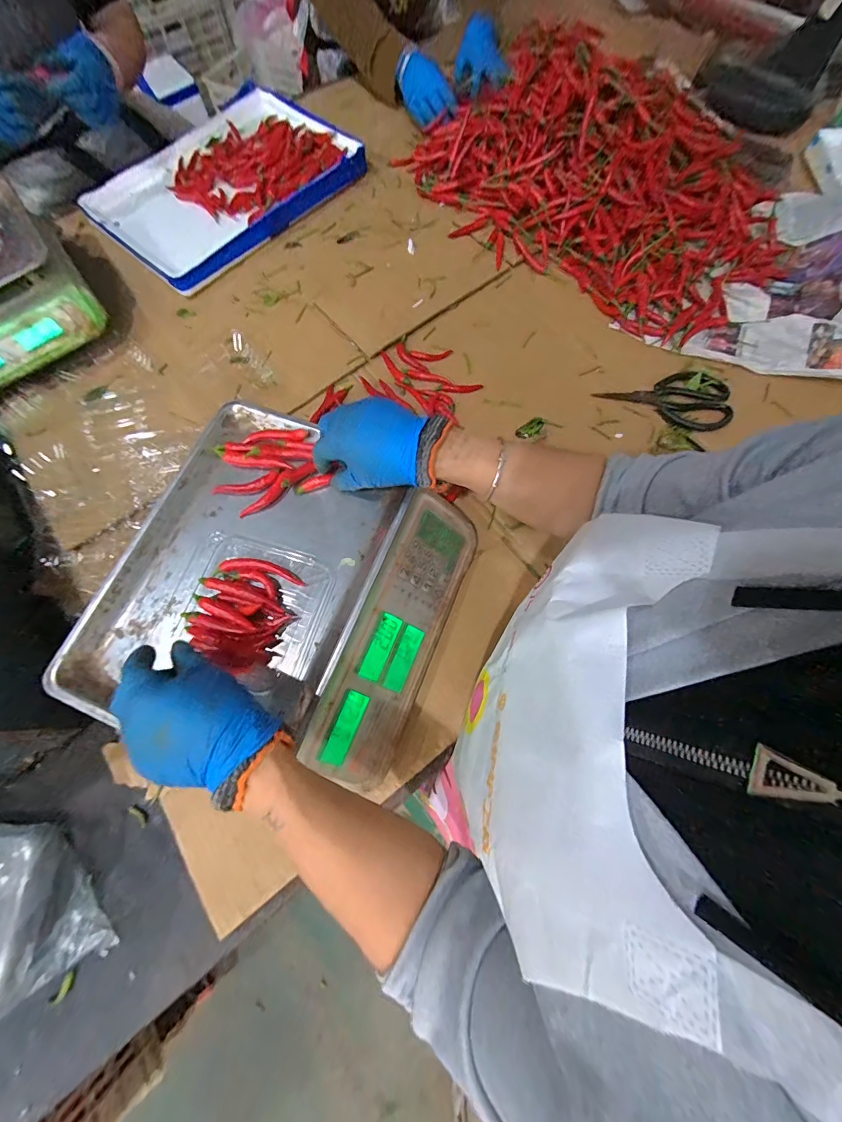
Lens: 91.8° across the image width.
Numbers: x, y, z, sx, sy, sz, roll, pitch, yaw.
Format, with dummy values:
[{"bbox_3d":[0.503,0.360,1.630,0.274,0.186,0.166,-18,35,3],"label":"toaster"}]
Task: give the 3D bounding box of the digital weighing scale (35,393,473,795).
[{"bbox_3d":[-0.132,0.031,0.442,0.324,0.113,0.334,20,73,6],"label":"digital weighing scale"}]

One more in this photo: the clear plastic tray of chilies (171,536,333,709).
[{"bbox_3d":[-0.163,0.047,0.386,0.130,0.023,0.137,14,73,4],"label":"clear plastic tray of chilies"}]

